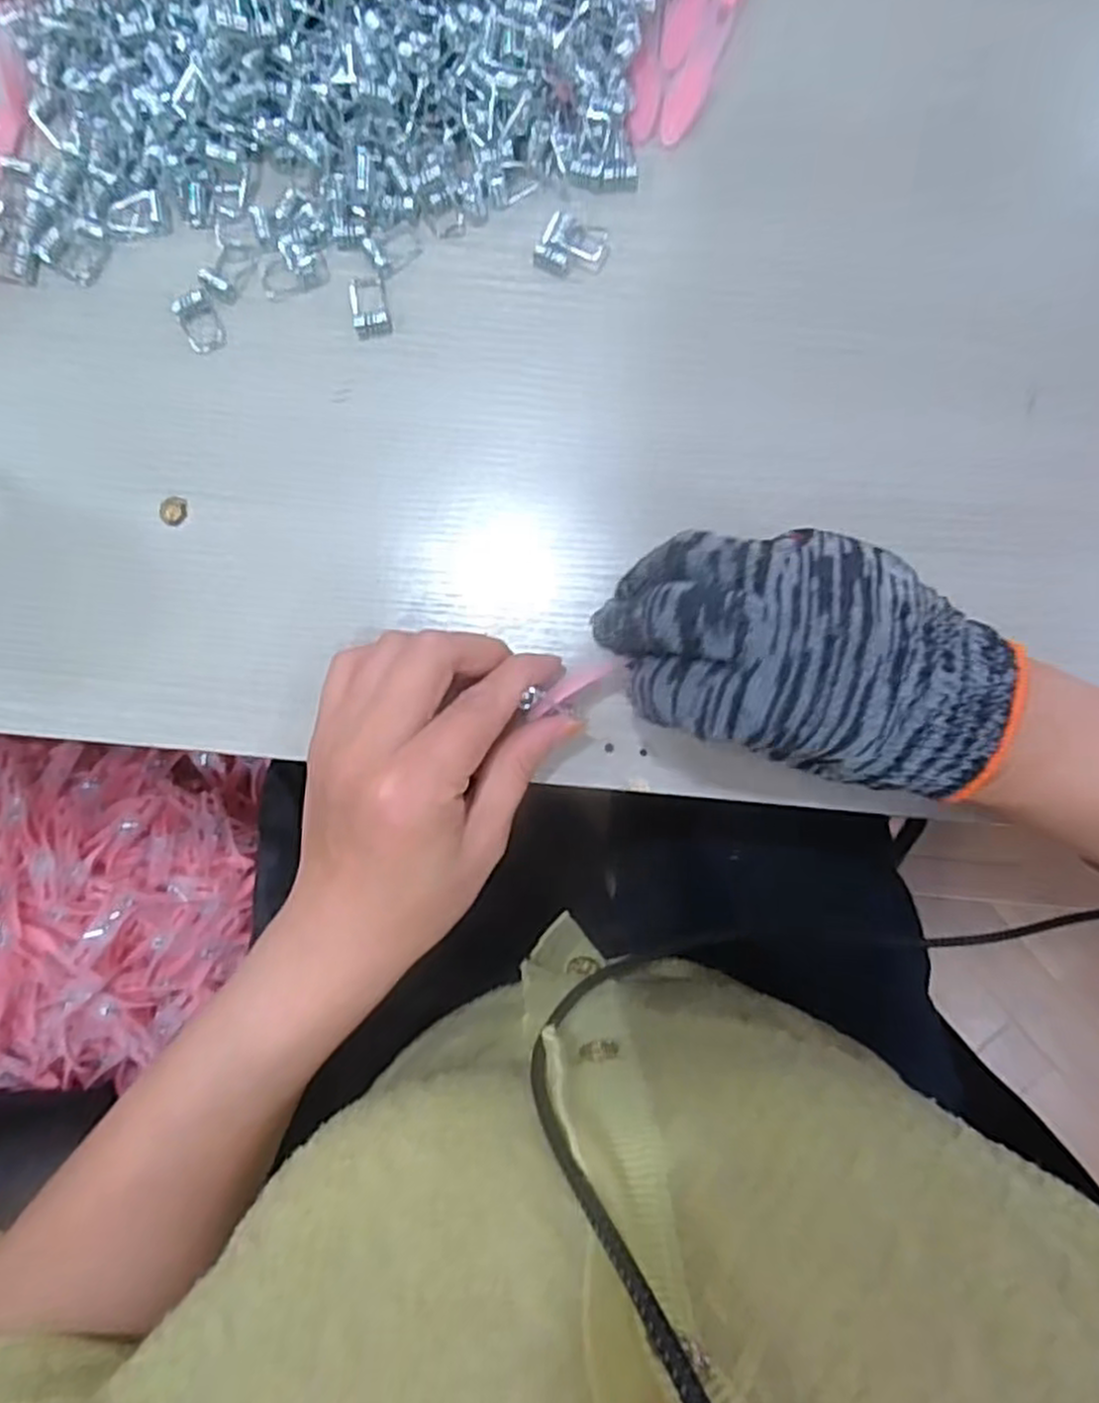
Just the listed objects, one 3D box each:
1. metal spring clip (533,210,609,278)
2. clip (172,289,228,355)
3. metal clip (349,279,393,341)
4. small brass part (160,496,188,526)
[{"bbox_3d":[0.010,-0.181,0.303,0.026,0.010,0.025,20,87,3],"label":"metal spring clip"},{"bbox_3d":[-0.142,-0.154,0.308,0.016,0.006,0.024,-24,86,0],"label":"clip"},{"bbox_3d":[-0.073,-0.160,0.306,0.015,0.006,0.024,-12,86,1],"label":"metal clip"},{"bbox_3d":[-0.152,-0.077,0.308,0.011,0.004,0.012,0,86,2],"label":"small brass part"}]

